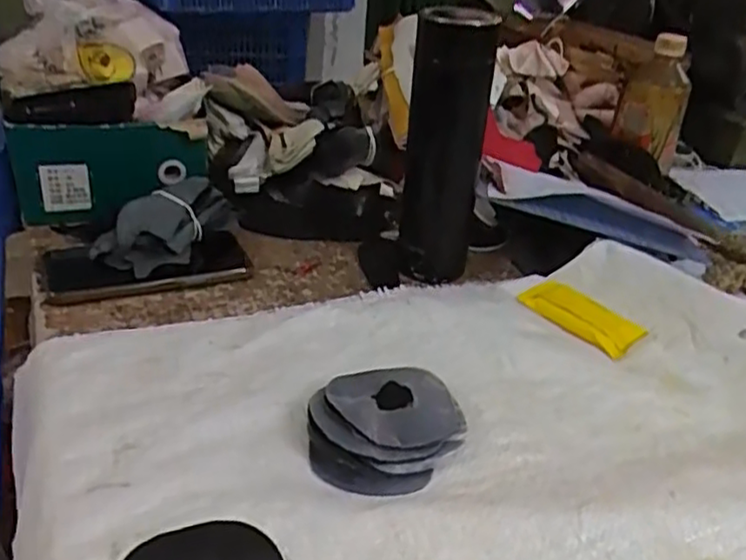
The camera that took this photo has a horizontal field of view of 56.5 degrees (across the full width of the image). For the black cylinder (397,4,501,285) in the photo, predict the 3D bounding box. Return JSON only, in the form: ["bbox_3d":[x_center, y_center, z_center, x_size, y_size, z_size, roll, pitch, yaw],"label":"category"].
[{"bbox_3d":[0.062,-0.116,0.606,0.067,0.218,0.073,8,30,4],"label":"black cylinder"}]

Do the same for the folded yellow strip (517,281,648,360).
[{"bbox_3d":[0.170,0.028,0.576,0.098,0.012,0.046,29,37,34],"label":"folded yellow strip"}]

